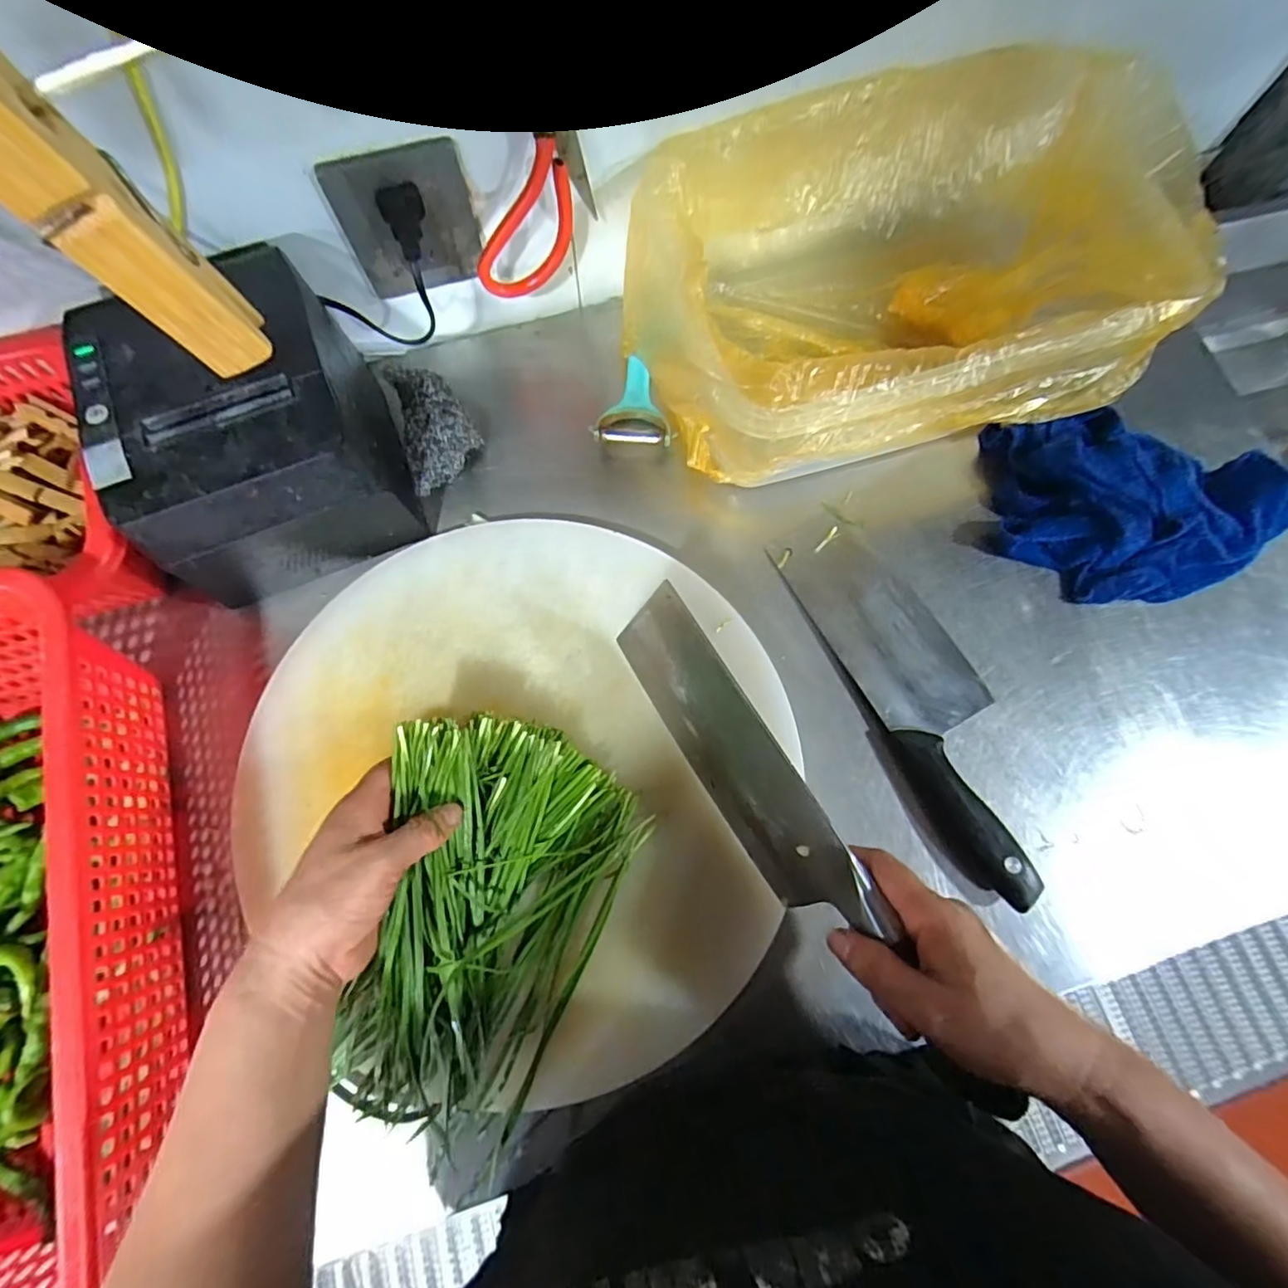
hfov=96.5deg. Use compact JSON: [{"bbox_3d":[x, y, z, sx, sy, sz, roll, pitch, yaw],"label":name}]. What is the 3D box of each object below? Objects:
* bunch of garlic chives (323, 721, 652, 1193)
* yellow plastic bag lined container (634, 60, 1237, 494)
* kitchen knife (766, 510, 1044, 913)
[{"bbox_3d":[-0.097,0.164,0.329,0.136,0.067,0.232,19,75,5],"label":"bunch of garlic chives"},{"bbox_3d":[0.174,-0.253,0.419,0.356,0.134,0.238,-14,75,-4],"label":"yellow plastic bag lined container"},{"bbox_3d":[0.193,0.028,0.402,0.081,0.017,0.282,-27,76,-7],"label":"kitchen knife"}]

